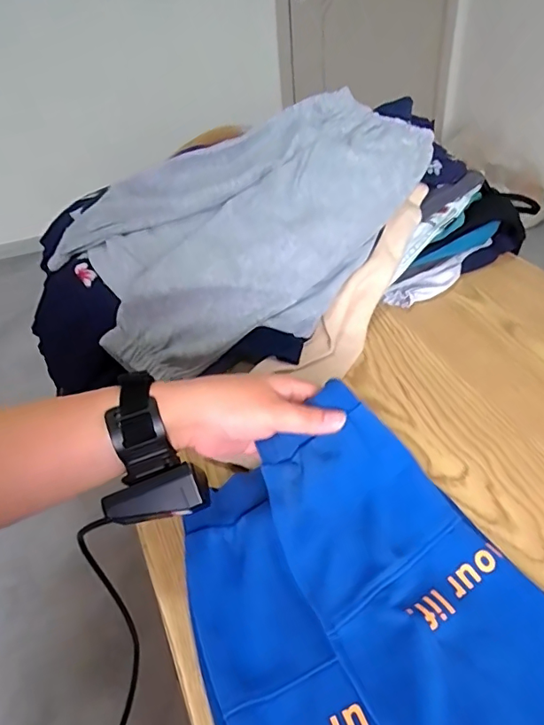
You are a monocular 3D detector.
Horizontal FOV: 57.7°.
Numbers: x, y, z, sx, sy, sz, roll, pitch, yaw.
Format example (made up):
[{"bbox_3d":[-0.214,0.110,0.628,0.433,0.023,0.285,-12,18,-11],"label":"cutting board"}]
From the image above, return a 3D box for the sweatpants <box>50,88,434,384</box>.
[{"bbox_3d":[-0.030,-0.201,0.656,0.478,0.133,0.367,-31,46,-26],"label":"sweatpants"}]

